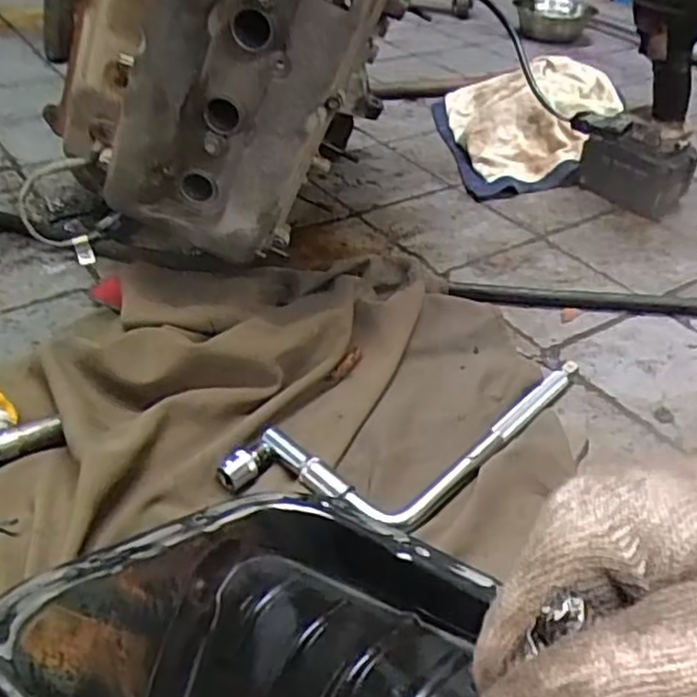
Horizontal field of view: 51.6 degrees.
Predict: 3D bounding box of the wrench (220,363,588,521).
[{"bbox_3d":[0.068,0.078,0.557,0.324,0.019,0.102,-11,40,-19],"label":"wrench"}]

